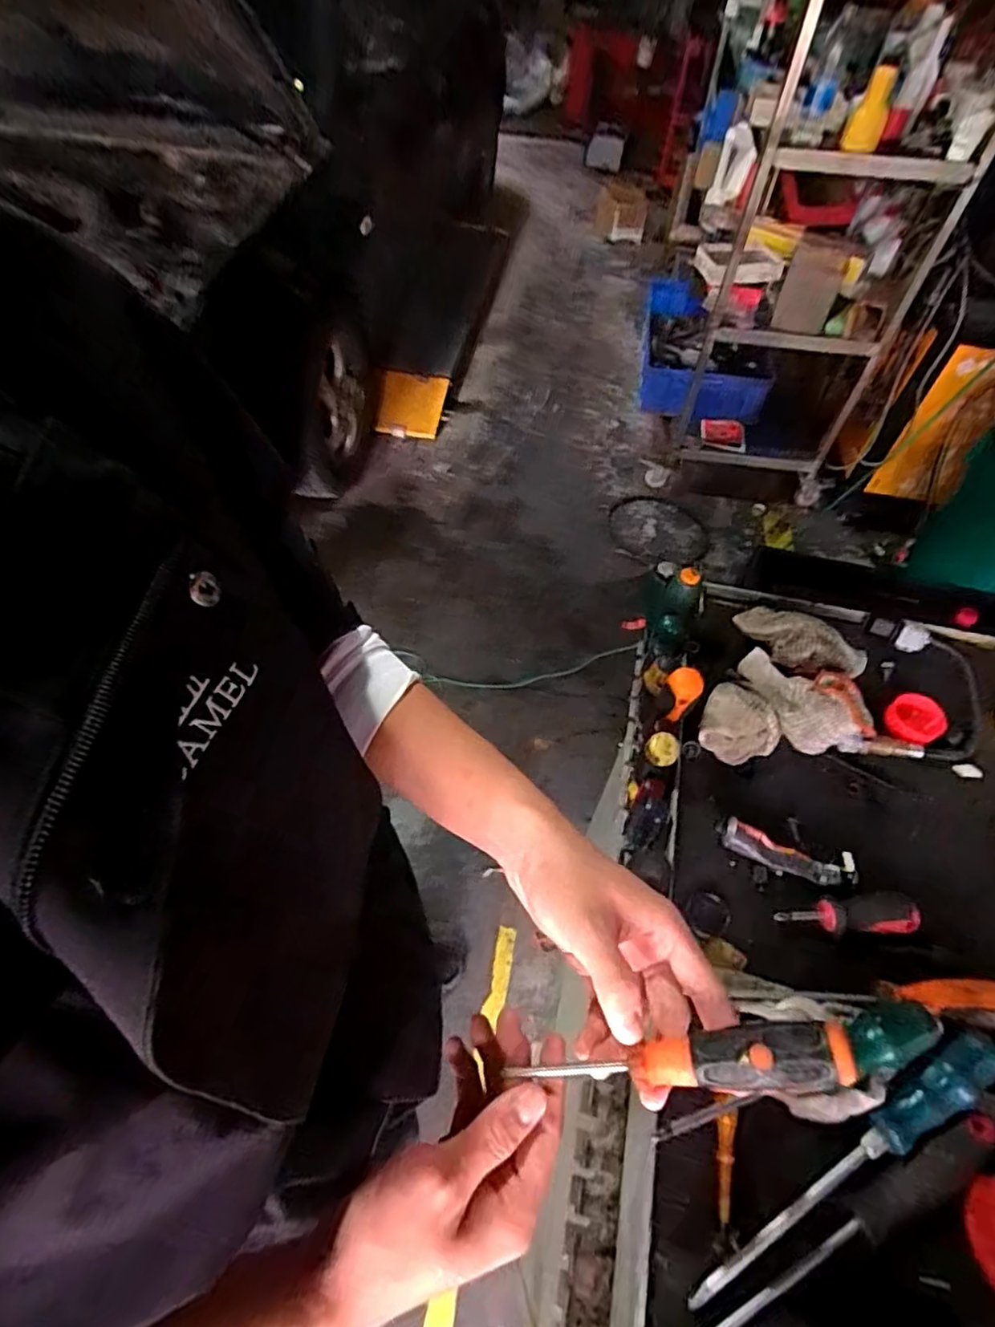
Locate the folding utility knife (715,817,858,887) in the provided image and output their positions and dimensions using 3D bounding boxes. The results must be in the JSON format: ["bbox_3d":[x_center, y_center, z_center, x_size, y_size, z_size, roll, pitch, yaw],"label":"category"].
[{"bbox_3d":[0.234,0.154,0.486,0.110,0.019,0.030,12,56,6],"label":"folding utility knife"}]

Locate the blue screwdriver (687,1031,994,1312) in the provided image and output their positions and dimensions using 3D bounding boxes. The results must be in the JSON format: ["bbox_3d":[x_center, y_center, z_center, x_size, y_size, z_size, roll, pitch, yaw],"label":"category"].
[{"bbox_3d":[0.214,0.302,0.362,0.235,0.029,0.031,-26,61,-19],"label":"blue screwdriver"}]

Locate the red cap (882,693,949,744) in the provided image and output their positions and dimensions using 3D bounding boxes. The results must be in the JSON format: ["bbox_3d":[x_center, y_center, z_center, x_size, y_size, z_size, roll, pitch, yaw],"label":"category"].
[{"bbox_3d":[0.392,0.052,0.564,0.056,0.014,0.046,-32,63,-22],"label":"red cap"}]

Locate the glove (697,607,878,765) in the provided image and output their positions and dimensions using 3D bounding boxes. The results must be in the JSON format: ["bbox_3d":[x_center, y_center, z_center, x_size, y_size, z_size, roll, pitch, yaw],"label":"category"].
[{"bbox_3d":[0.269,0.015,0.548,0.124,0.058,0.172,23,58,13],"label":"glove"}]

